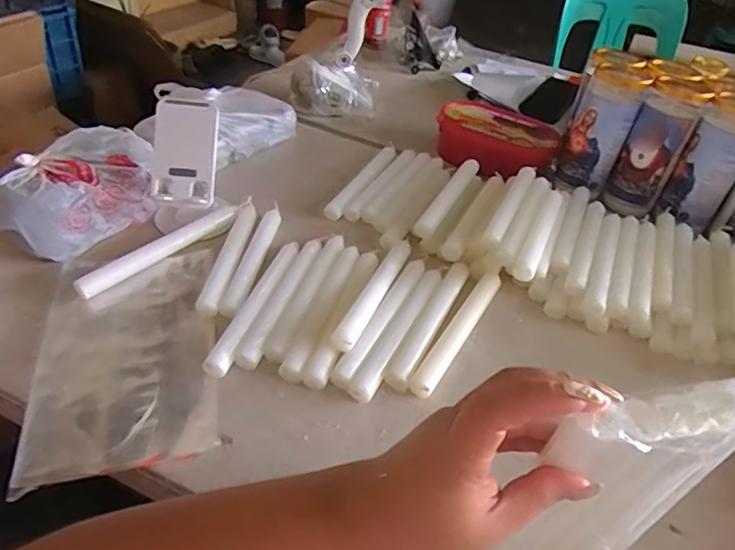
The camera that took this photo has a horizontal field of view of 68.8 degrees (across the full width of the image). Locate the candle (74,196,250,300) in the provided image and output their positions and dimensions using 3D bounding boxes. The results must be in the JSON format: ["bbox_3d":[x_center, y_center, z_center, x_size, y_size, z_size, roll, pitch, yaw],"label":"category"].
[{"bbox_3d":[-0.217,-0.035,0.596,0.022,0.017,0.215,28,44,25],"label":"candle"}]

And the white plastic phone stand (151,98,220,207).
[{"bbox_3d":[-0.206,-0.136,0.596,0.071,0.111,0.023,3,3,8],"label":"white plastic phone stand"}]

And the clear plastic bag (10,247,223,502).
[{"bbox_3d":[-0.221,0.064,0.494,0.149,0.011,0.245,-6,41,-15],"label":"clear plastic bag"}]

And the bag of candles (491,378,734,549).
[{"bbox_3d":[0.149,0.134,0.324,0.109,0.200,0.029,-10,48,-8],"label":"bag of candles"}]

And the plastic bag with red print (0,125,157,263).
[{"bbox_3d":[-0.323,-0.092,0.596,0.102,0.087,0.173,31,45,27],"label":"plastic bag with red print"}]

